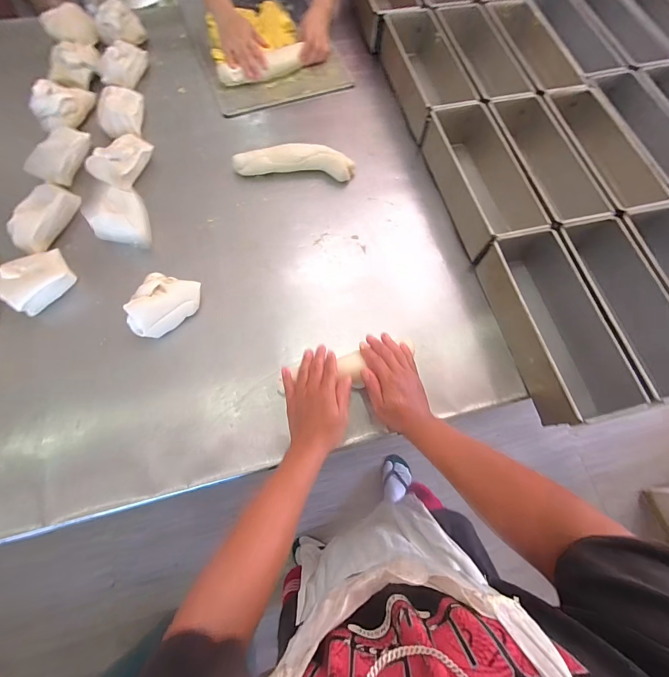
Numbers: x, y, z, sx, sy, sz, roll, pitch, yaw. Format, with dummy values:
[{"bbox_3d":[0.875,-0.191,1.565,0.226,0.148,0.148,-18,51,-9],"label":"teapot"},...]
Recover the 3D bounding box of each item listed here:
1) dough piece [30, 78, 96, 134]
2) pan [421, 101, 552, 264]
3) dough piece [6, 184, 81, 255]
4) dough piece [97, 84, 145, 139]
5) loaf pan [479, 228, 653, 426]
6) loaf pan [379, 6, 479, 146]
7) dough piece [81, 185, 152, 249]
[{"bbox_3d":[-0.577,-0.505,0.697,0.051,0.068,0.132,20,70,5],"label":"dough piece"},{"bbox_3d":[0.283,-0.325,0.674,0.123,0.108,0.355,-12,71,-7],"label":"pan"},{"bbox_3d":[-0.551,-0.225,0.614,0.076,0.041,0.139,14,71,3],"label":"dough piece"},{"bbox_3d":[-0.458,-0.480,0.702,0.087,0.052,0.127,-5,70,-4],"label":"dough piece"},{"bbox_3d":[0.358,-0.026,0.565,0.124,0.106,0.328,-12,71,-7],"label":"loaf pan"},{"bbox_3d":[0.207,-0.605,0.767,0.131,0.105,0.341,-11,71,-7],"label":"loaf pan"},{"bbox_3d":[-0.401,-0.224,0.612,0.091,0.063,0.088,-1,71,-3],"label":"dough piece"}]

